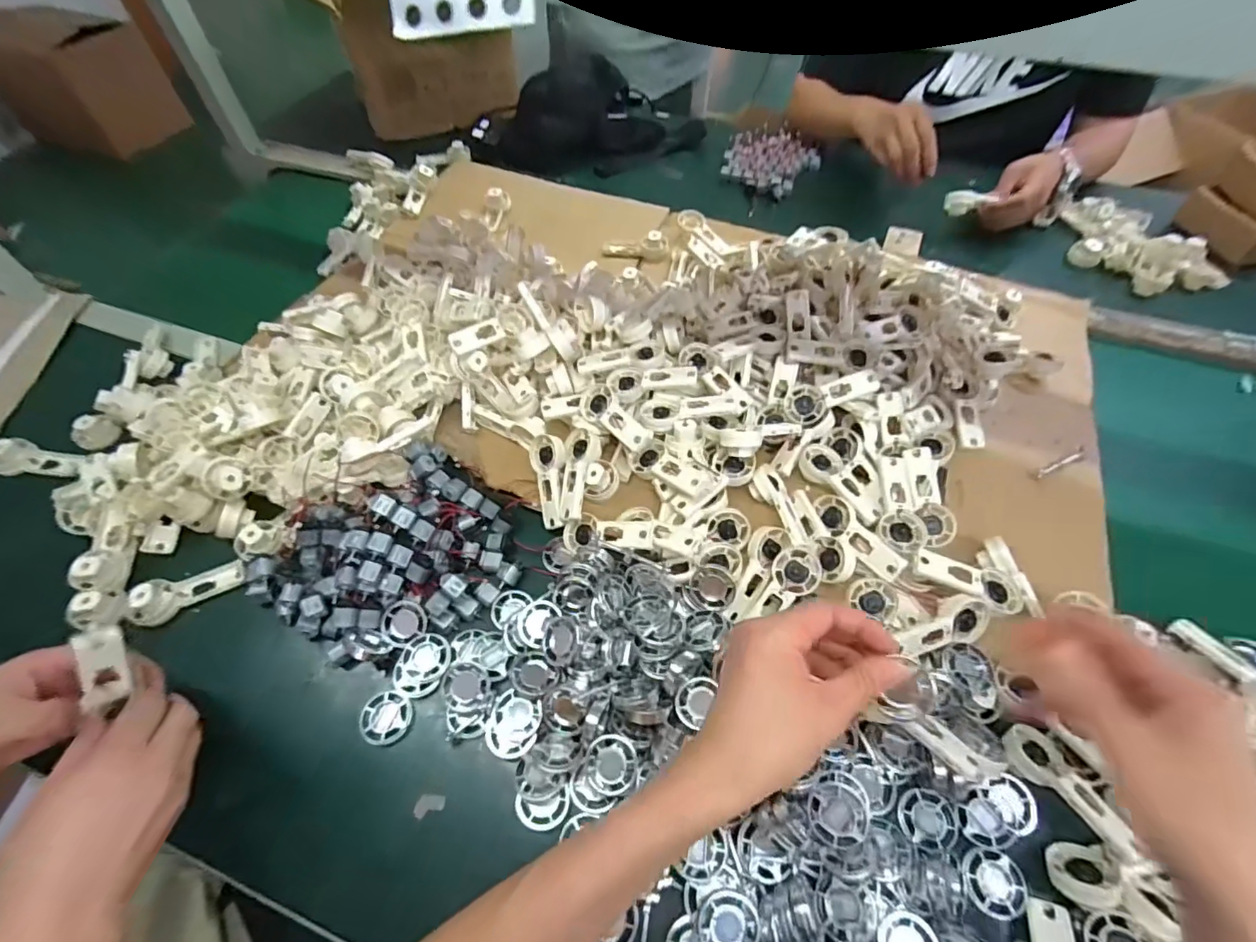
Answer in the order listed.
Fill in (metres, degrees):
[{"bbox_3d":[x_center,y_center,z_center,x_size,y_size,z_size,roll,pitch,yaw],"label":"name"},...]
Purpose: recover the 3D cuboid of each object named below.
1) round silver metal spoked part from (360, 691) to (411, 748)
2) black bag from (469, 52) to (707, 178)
[{"bbox_3d":[-0.200,0.204,0.450,0.039,0.009,0.040,-1,55,2],"label":"round silver metal spoked part"},{"bbox_3d":[-0.070,-0.614,0.953,0.421,0.143,0.135,-8,55,-3],"label":"black bag"}]

